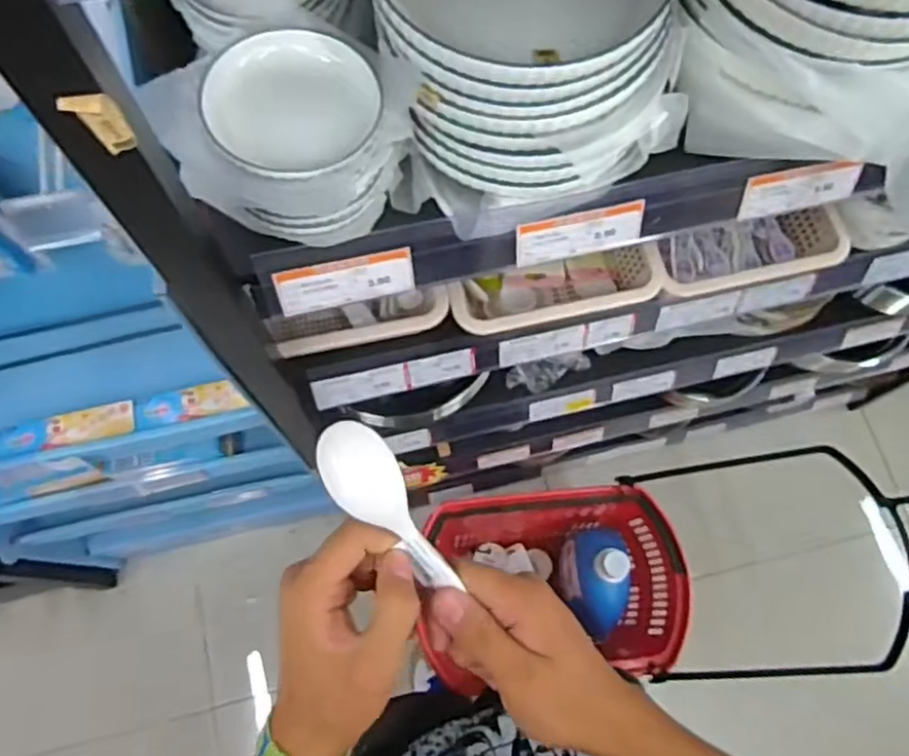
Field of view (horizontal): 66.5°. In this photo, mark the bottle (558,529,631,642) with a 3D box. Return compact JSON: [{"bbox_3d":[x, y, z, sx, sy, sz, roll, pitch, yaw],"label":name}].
[{"bbox_3d":[0.281,0.398,1.367,0.106,0.240,0.203,9,71,1],"label":"bottle"}]

